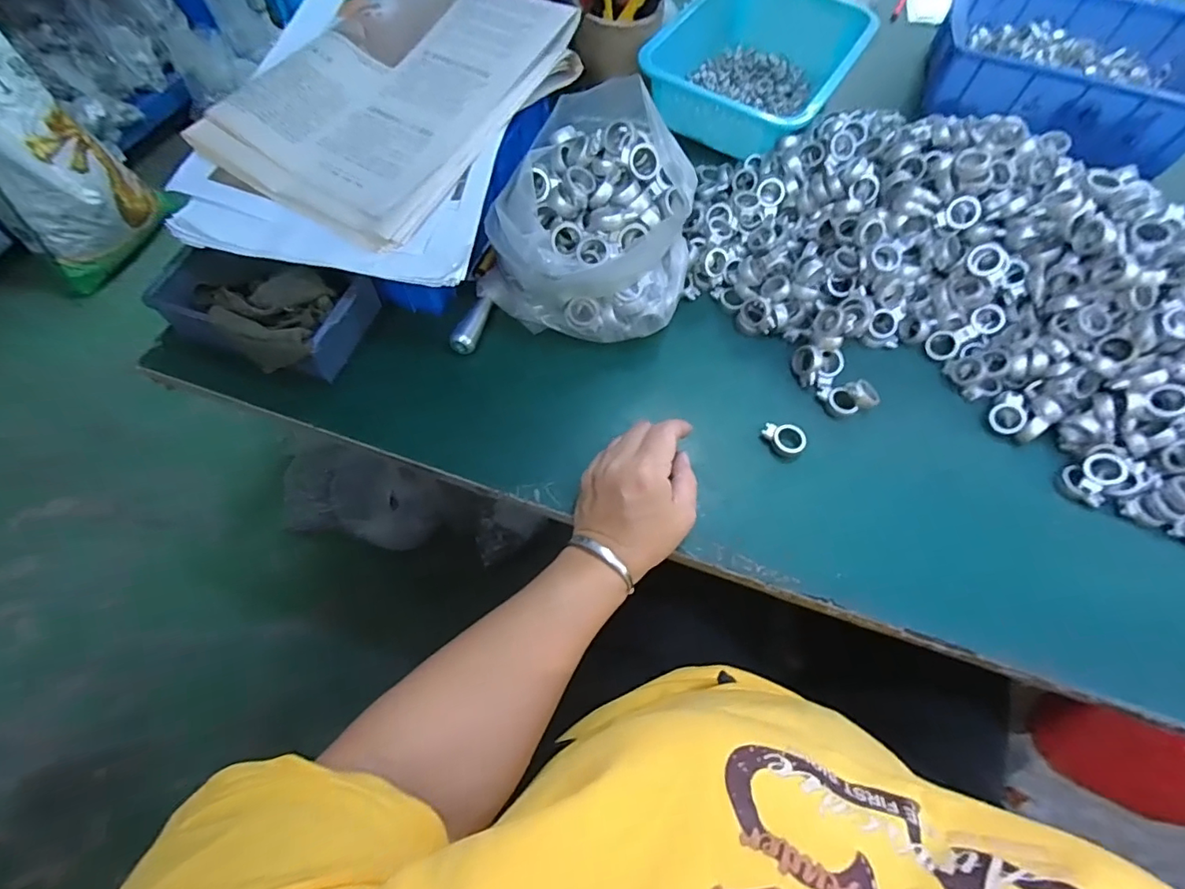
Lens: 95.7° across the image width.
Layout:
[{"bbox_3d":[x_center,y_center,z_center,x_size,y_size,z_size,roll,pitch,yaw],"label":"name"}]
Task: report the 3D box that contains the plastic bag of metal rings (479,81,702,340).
[{"bbox_3d":[0.003,-0.186,0.443,0.162,0.116,0.168,11,64,4],"label":"plastic bag of metal rings"}]

